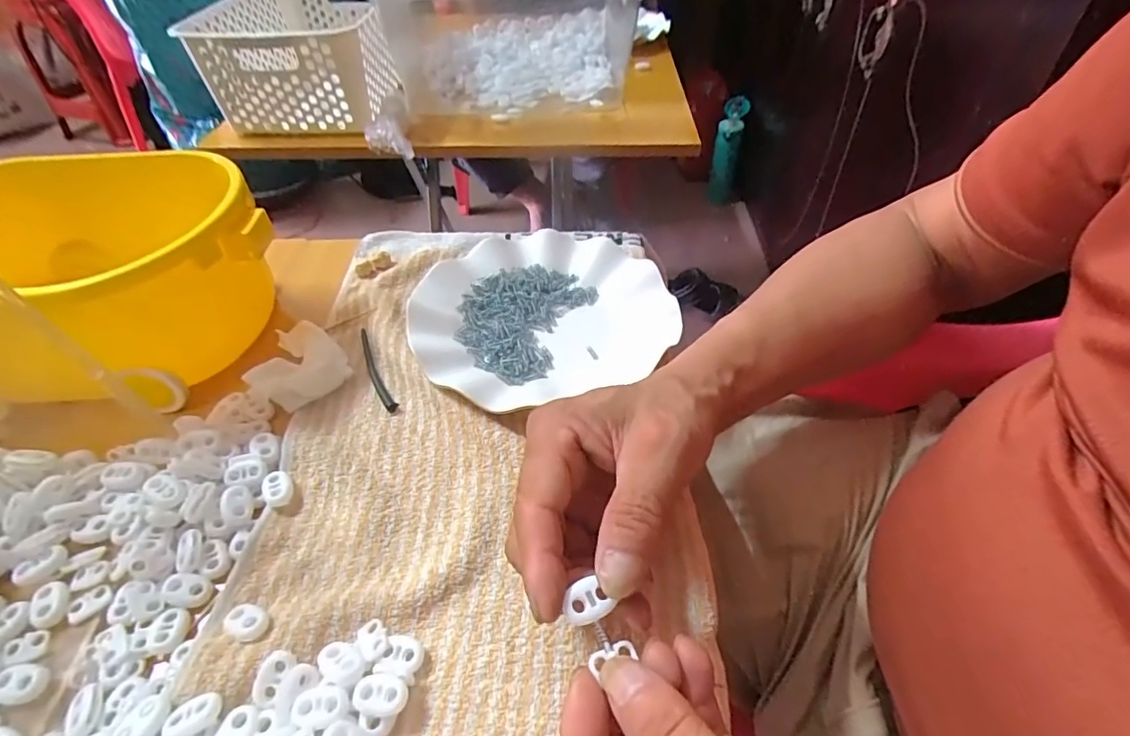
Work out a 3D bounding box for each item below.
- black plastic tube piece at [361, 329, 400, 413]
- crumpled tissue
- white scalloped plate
[{"bbox_3d":[-0.130,0.001,0.372,0.009,0.007,0.081,-22,48,-20],"label":"black plastic tube piece"},{"bbox_3d":[-0.179,-0.001,0.364,0.057,0.020,0.056,28,51,27],"label":"crumpled tissue"},{"bbox_3d":[-0.021,-0.047,0.409,0.179,0.025,0.179,-1,44,1],"label":"white scalloped plate"}]

